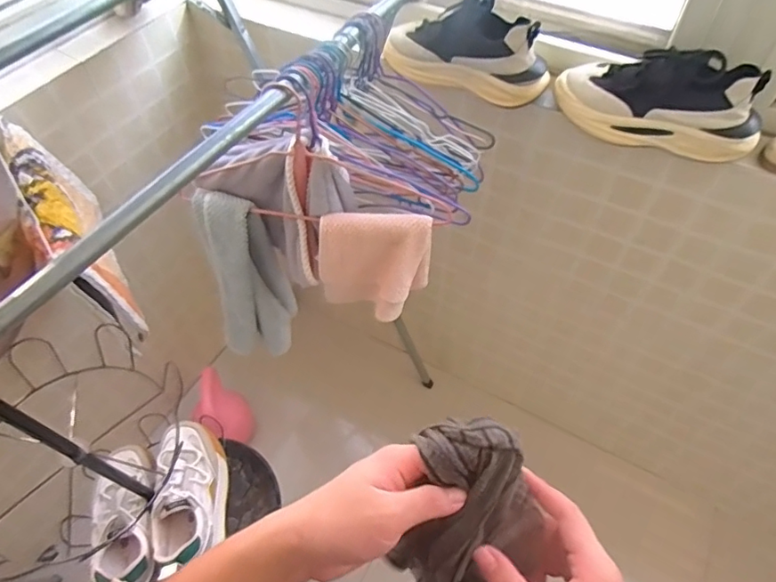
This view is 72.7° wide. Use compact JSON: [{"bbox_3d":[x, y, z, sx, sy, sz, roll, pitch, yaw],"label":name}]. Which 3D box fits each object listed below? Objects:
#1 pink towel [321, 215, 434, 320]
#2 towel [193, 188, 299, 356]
[{"bbox_3d":[-0.021,-0.035,0.847,0.181,0.185,0.072,-3,55,1],"label":"pink towel"},{"bbox_3d":[-0.260,-0.007,0.956,0.093,0.380,0.133,15,57,13],"label":"towel"}]

